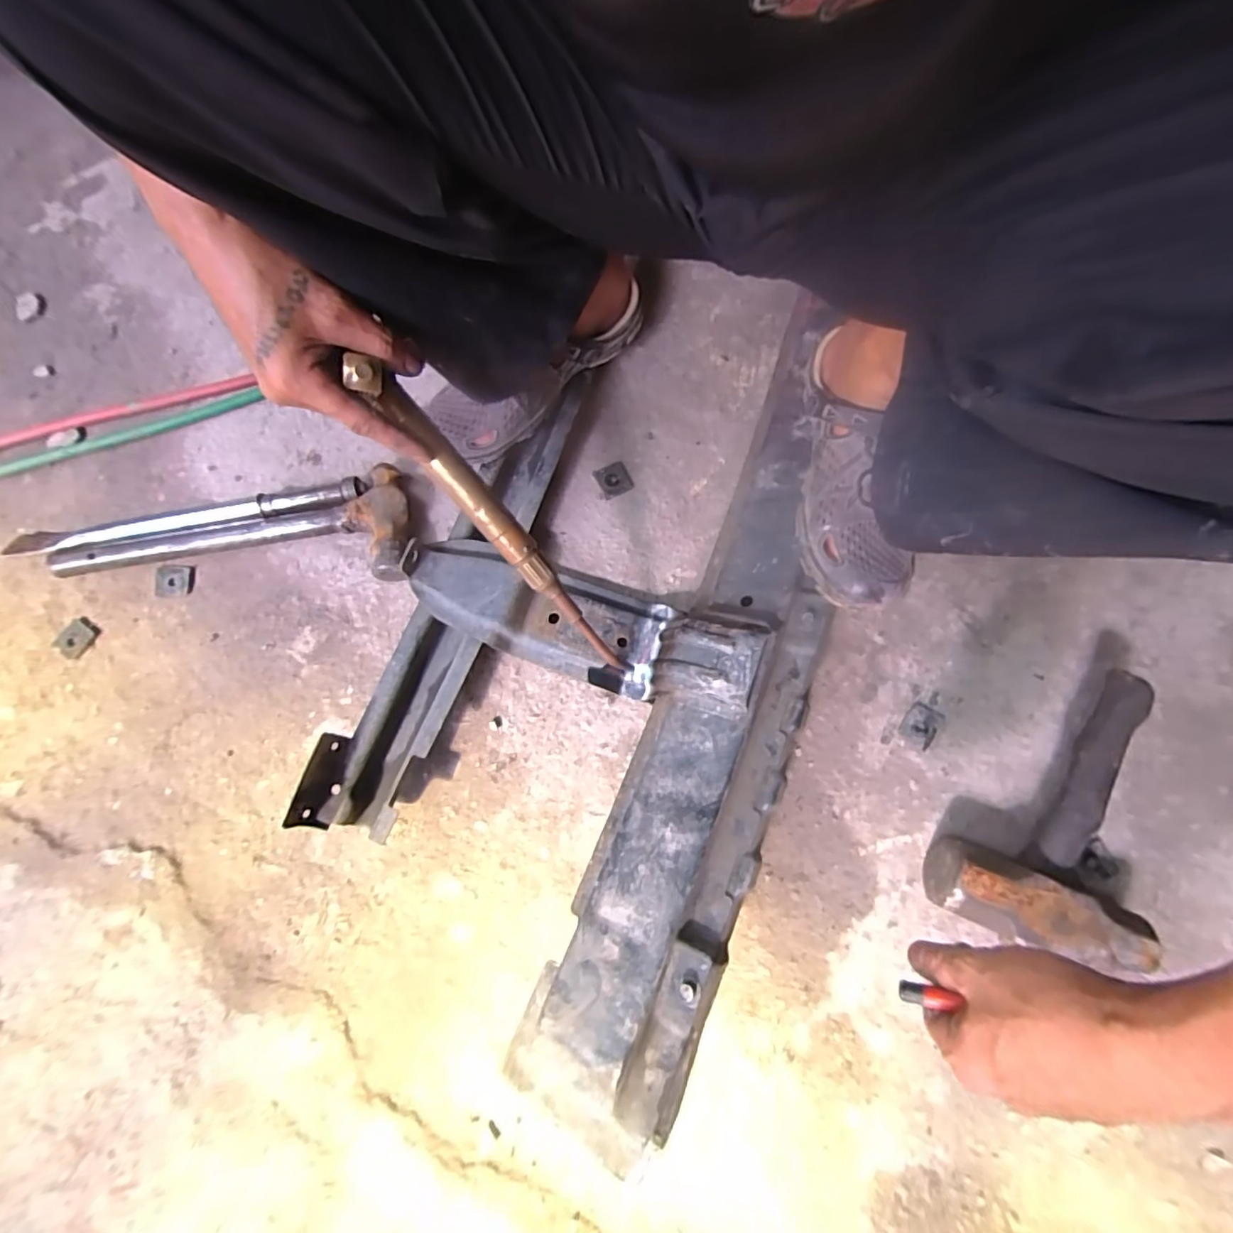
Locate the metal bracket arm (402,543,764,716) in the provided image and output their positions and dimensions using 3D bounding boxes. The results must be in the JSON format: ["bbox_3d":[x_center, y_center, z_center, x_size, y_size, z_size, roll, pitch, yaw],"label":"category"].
[{"bbox_3d":[-0.034,0.002,0.505,0.315,0.102,0.096,20,78,5],"label":"metal bracket arm"}]

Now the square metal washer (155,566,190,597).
[{"bbox_3d":[-0.455,-0.036,0.568,0.036,0.009,0.033,-4,77,0],"label":"square metal washer"}]

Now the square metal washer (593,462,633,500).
[{"bbox_3d":[-0.003,-0.146,0.590,0.034,0.004,0.035,-26,78,-5],"label":"square metal washer"}]

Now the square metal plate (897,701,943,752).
[{"bbox_3d":[0.289,0.103,0.526,0.030,0.004,0.039,36,80,8],"label":"square metal plate"}]

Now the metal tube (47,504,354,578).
[{"bbox_3d":[-0.415,-0.077,0.562,0.289,0.031,0.027,-8,77,-1],"label":"metal tube"}]

